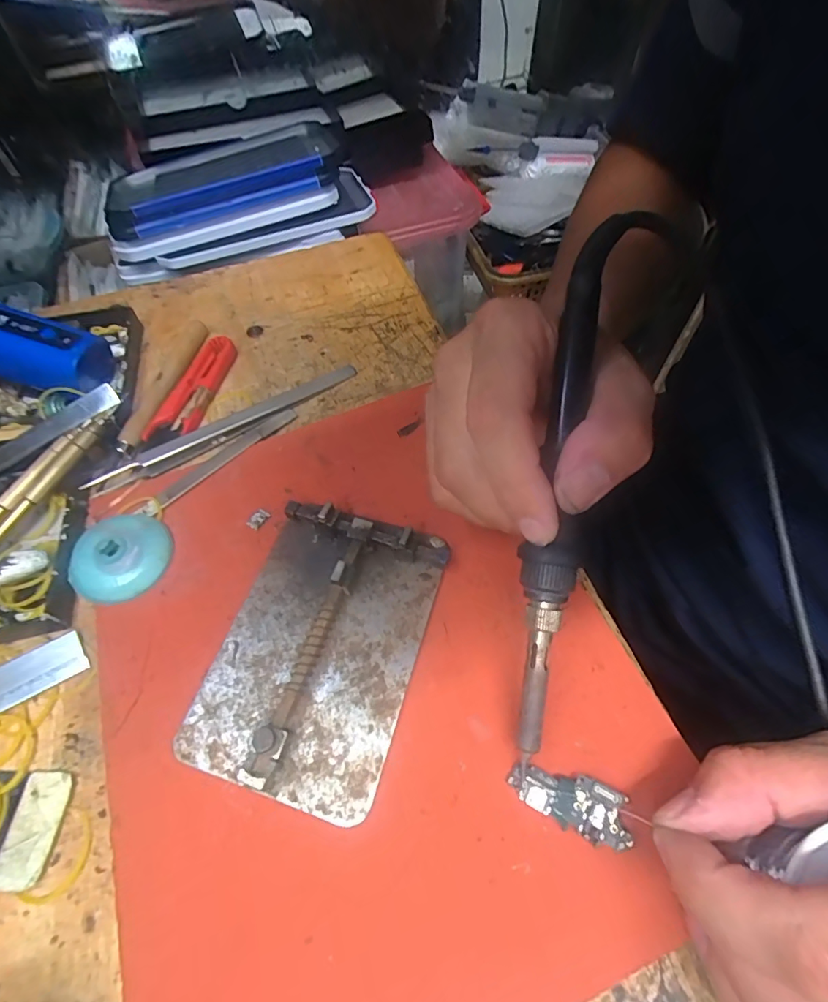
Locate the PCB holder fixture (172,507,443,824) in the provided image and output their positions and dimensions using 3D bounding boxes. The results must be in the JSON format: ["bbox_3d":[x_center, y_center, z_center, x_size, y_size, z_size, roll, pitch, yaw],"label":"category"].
[{"bbox_3d":[-0.039,0.056,0.193,0.079,0.019,0.110,16,59,10],"label":"PCB holder fixture"}]

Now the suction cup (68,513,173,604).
[{"bbox_3d":[-0.135,0.025,0.218,0.038,0.012,0.043,26,61,15],"label":"suction cup"}]

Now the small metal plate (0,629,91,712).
[{"bbox_3d":[-0.161,0.072,0.200,0.037,0.004,0.019,-26,74,-22],"label":"small metal plate"}]

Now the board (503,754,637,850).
[{"bbox_3d":[0.054,0.105,0.166,0.041,0.008,0.017,20,60,12],"label":"board"}]

